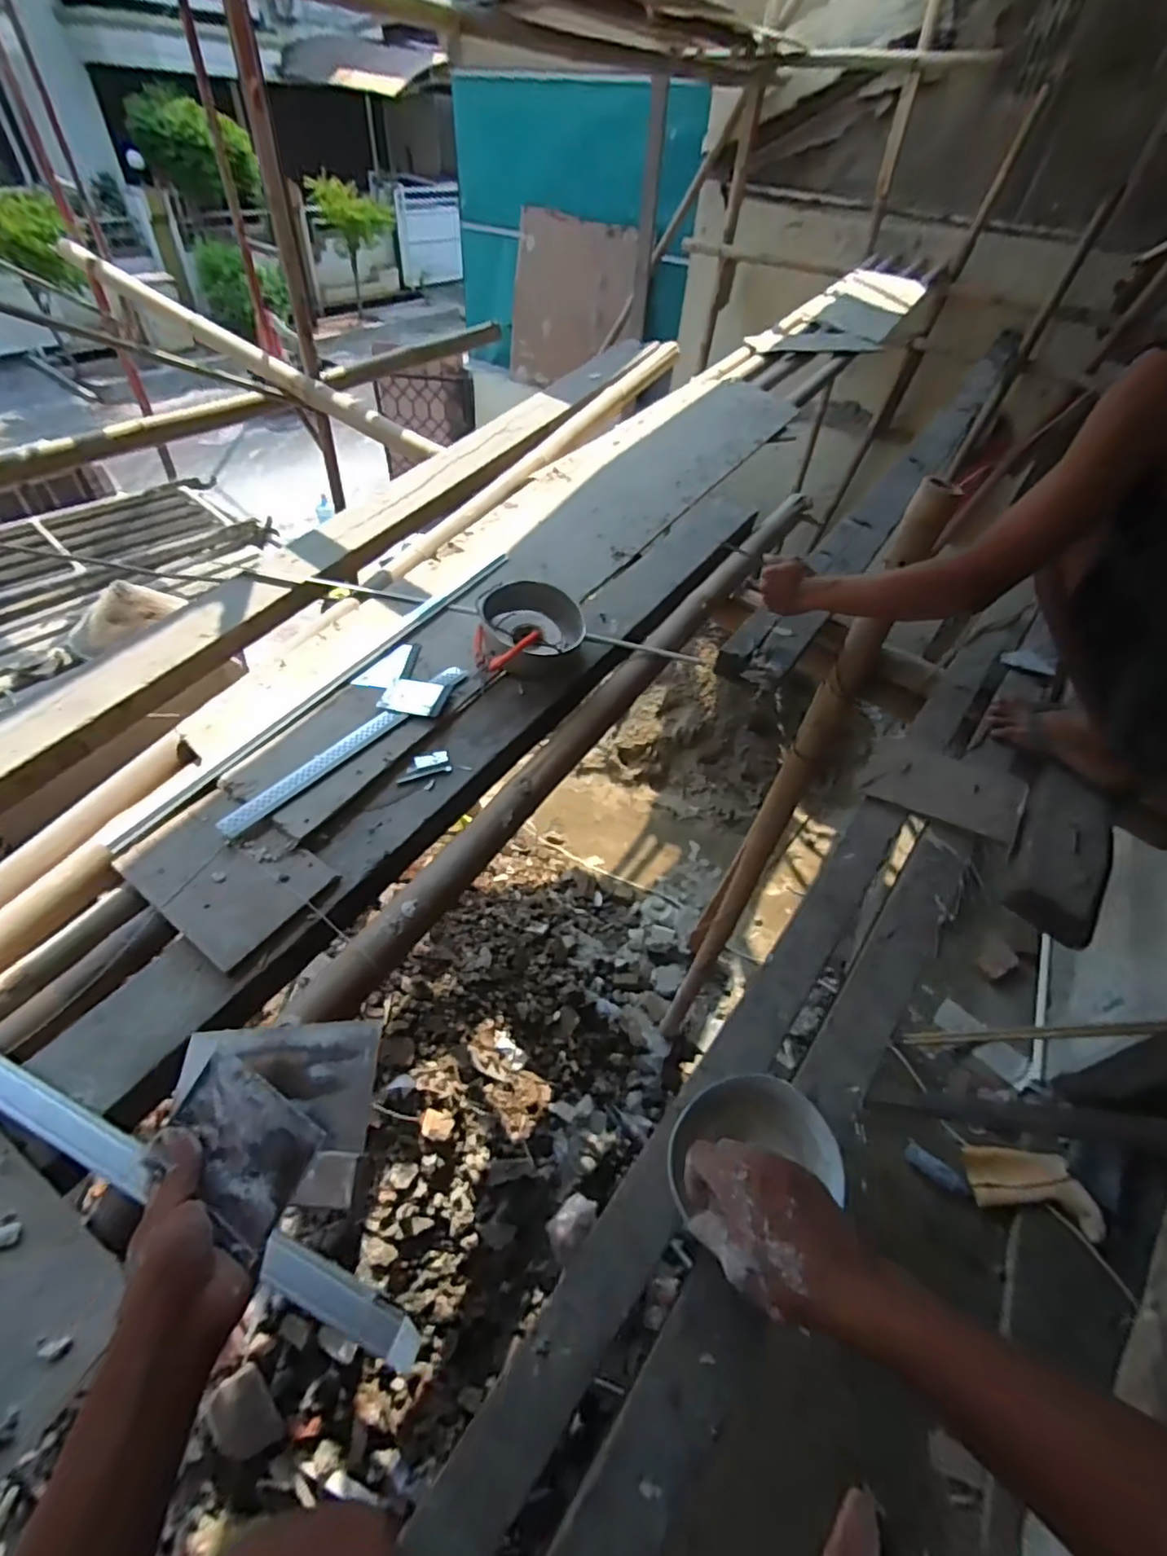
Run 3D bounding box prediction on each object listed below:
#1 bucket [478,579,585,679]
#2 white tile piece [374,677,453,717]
[{"bbox_3d":[-0.090,-0.268,1.116,0.186,0.092,0.170,3,47,-3],"label":"bucket"},{"bbox_3d":[-0.281,-0.132,1.016,0.100,0.015,0.073,11,52,7],"label":"white tile piece"}]

